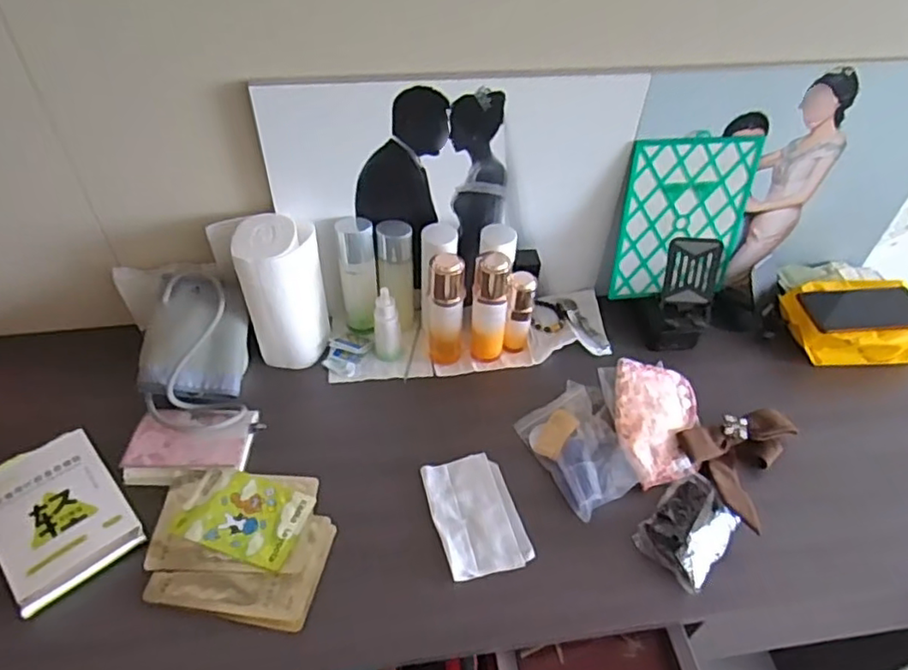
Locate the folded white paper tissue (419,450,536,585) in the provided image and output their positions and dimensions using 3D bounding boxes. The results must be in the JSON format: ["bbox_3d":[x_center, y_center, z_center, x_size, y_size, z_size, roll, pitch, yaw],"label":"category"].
[{"bbox_3d":[0.024,0.195,0.678,0.091,0.007,0.136,-11,47,-12],"label":"folded white paper tissue"}]

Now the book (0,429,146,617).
[{"bbox_3d":[-0.419,0.185,0.650,0.118,0.018,0.175,-32,55,-28],"label":"book"}]

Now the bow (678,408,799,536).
[{"bbox_3d":[0.344,0.149,0.707,0.141,0.039,0.121,-18,49,-18],"label":"bow"}]

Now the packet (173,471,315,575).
[{"bbox_3d":[-0.222,0.192,0.662,0.121,0.005,0.095,18,43,8],"label":"packet"}]

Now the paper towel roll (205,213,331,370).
[{"bbox_3d":[-0.223,-0.061,0.790,0.104,0.181,0.114,1,46,-1],"label":"paper towel roll"}]

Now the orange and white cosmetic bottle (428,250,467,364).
[{"bbox_3d":[-0.009,-0.029,0.778,0.047,0.156,0.037,3,46,1],"label":"orange and white cosmetic bottle"}]

